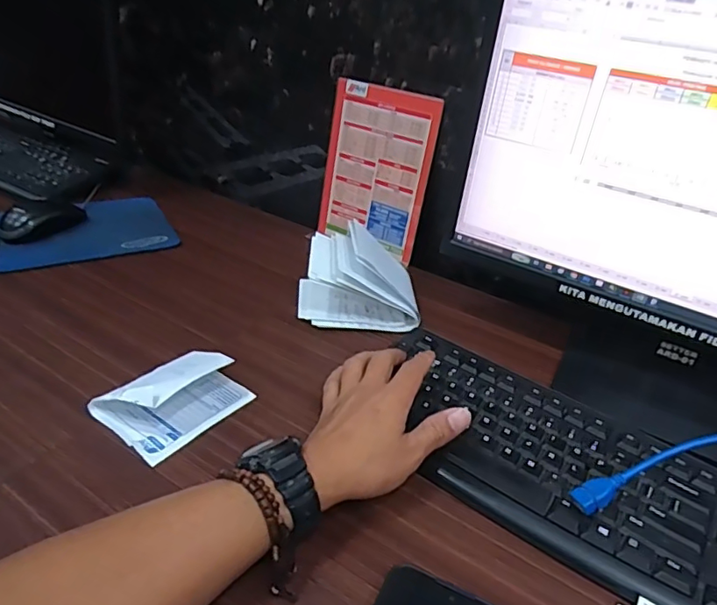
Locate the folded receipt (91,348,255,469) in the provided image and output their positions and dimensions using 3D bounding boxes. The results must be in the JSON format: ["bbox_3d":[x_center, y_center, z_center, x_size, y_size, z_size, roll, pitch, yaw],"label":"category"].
[{"bbox_3d":[-0.155,0.072,0.454,0.085,0.043,0.106,25,40,28],"label":"folded receipt"}]

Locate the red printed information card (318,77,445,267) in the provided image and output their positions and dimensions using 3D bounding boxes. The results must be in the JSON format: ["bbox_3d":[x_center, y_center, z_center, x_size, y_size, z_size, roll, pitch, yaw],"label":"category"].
[{"bbox_3d":[0.022,-0.173,0.714,0.149,0.203,0.007,22,26,24],"label":"red printed information card"}]

